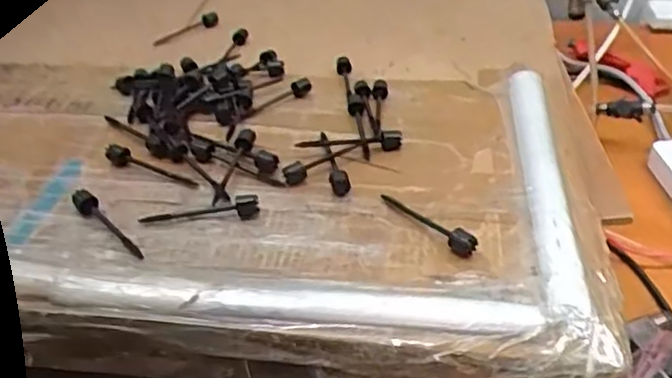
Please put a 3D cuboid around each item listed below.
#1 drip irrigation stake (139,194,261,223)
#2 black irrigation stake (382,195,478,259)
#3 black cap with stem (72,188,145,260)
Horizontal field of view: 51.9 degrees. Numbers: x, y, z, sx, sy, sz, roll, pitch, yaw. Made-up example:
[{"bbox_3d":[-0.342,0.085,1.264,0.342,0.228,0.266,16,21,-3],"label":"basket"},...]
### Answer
[{"bbox_3d":[-0.100,0.015,0.510,0.088,0.014,0.015,0,37,2],"label":"drip irrigation stake"},{"bbox_3d":[0.064,0.021,0.488,0.013,0.014,0.084,-26,44,-29],"label":"black irrigation stake"},{"bbox_3d":[-0.164,0.023,0.499,0.092,0.013,0.014,29,47,34],"label":"black cap with stem"}]

